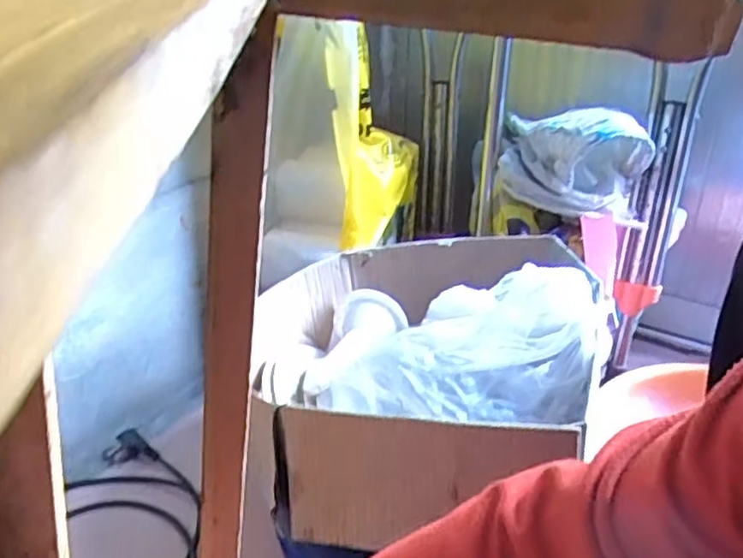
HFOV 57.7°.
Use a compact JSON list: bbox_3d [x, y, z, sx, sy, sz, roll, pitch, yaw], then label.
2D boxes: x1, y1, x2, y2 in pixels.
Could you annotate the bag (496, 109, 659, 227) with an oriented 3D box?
[{"bbox_3d":[0.272,-0.159,0.905,0.192,0.133,0.127,7,27,12],"label":"bag"}]

